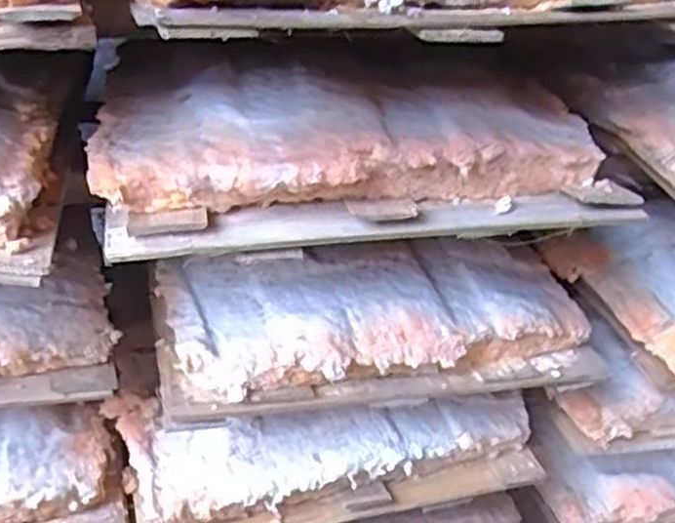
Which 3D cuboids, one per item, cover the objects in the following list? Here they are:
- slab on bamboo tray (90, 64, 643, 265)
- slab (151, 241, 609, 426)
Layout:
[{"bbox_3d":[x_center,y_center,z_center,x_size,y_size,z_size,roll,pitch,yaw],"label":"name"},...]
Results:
[{"bbox_3d":[0.007,-0.052,0.326,0.212,0.054,0.122,-1,32,-9],"label":"slab on bamboo tray"},{"bbox_3d":[0.022,0.029,0.380,0.222,0.040,0.105,-4,33,-14],"label":"slab"}]

